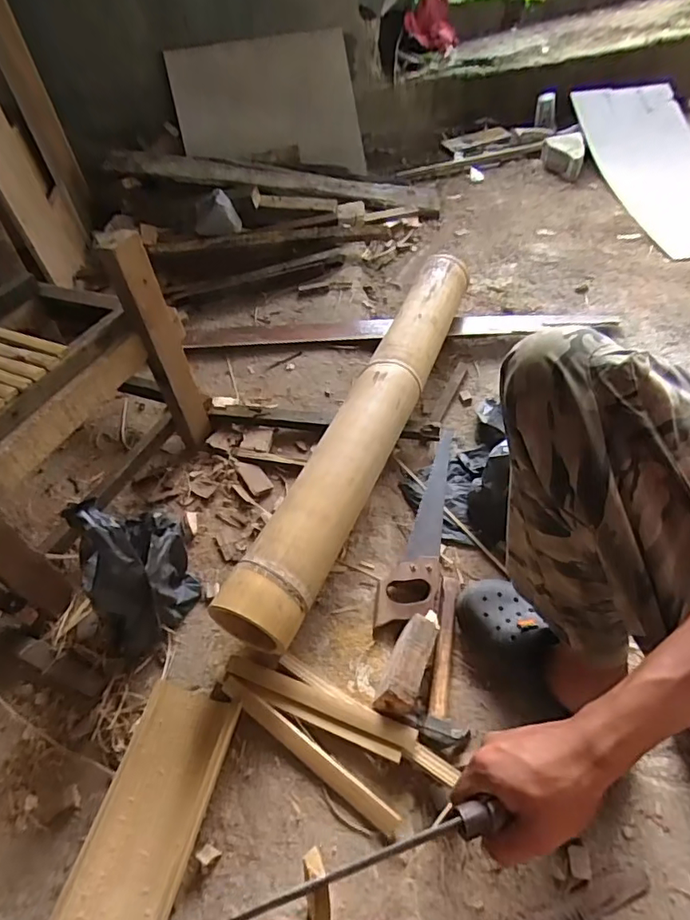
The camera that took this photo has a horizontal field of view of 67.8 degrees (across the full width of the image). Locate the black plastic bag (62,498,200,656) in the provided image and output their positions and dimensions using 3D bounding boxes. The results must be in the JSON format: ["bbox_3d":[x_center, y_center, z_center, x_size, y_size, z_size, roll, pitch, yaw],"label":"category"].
[{"bbox_3d":[-0.296,0.140,0.727,0.121,0.259,0.175,-22,50,-11],"label":"black plastic bag"}]

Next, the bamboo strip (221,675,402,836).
[{"bbox_3d":[-0.052,0.367,0.655,0.274,0.011,0.026,25,57,27],"label":"bamboo strip"}]

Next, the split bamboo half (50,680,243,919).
[{"bbox_3d":[-0.227,0.419,0.611,0.124,0.046,0.280,5,50,13],"label":"split bamboo half"}]

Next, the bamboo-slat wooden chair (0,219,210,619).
[{"bbox_3d":[-0.513,-0.092,0.821,0.328,0.364,0.451,16,53,21],"label":"bamboo-slat wooden chair"}]

